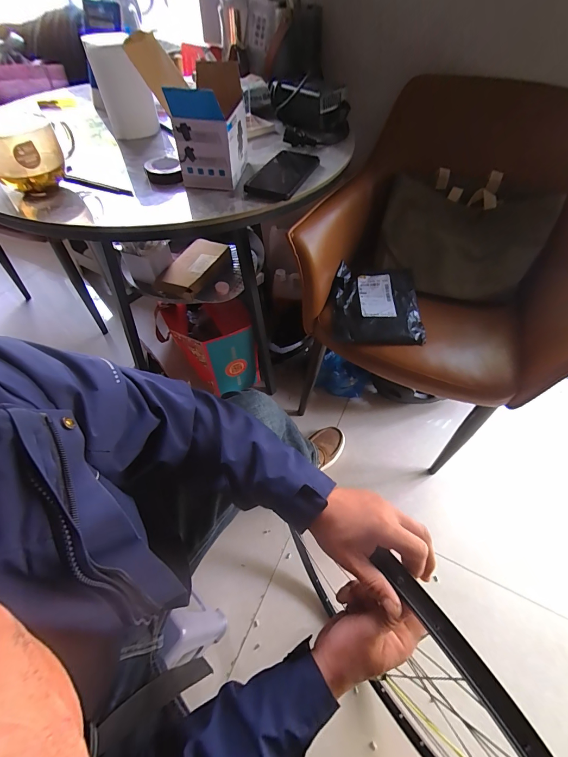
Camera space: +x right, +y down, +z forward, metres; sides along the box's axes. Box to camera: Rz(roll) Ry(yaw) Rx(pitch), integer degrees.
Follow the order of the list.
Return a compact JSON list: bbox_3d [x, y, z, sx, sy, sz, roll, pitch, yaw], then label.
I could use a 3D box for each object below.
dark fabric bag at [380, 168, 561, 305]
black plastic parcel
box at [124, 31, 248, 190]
[{"bbox_3d":[0.410,-0.333,0.747,0.334,0.055,0.271,14,98,12],"label":"dark fabric bag"},{"bbox_3d":[0.206,-0.168,0.721,0.198,0.039,0.212,2,55,0],"label":"black plastic parcel"},{"bbox_3d":[-0.129,-0.398,0.482,0.134,0.152,0.150,-2,55,-3],"label":"box"}]

